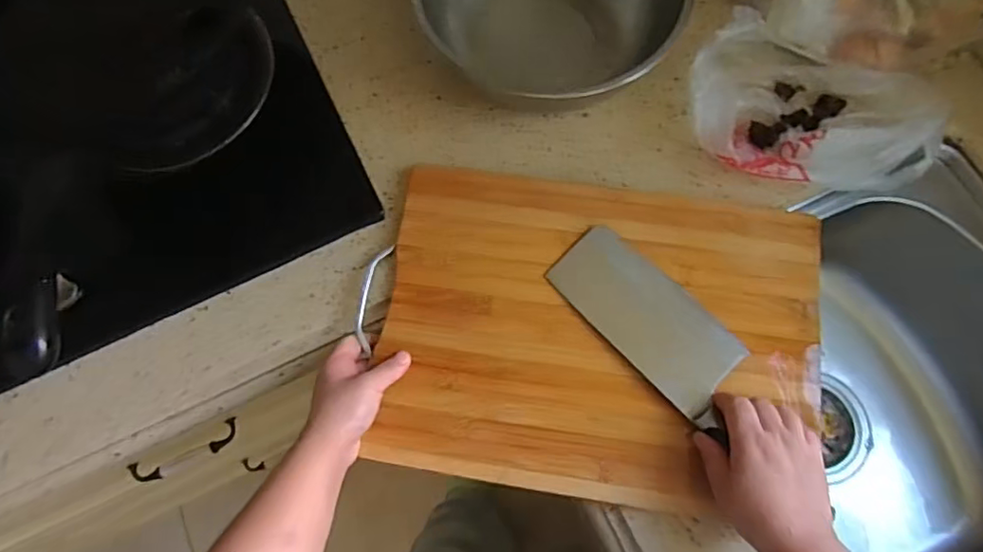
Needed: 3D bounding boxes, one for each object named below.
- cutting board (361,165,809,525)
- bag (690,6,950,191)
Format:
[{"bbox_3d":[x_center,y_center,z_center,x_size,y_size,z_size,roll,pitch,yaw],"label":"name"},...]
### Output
[{"bbox_3d":[0.091,0.046,0.530,0.388,0.030,0.289,8,74,4],"label":"cutting board"},{"bbox_3d":[0.310,-0.163,0.562,0.232,0.079,0.139,10,74,5],"label":"bag"}]

